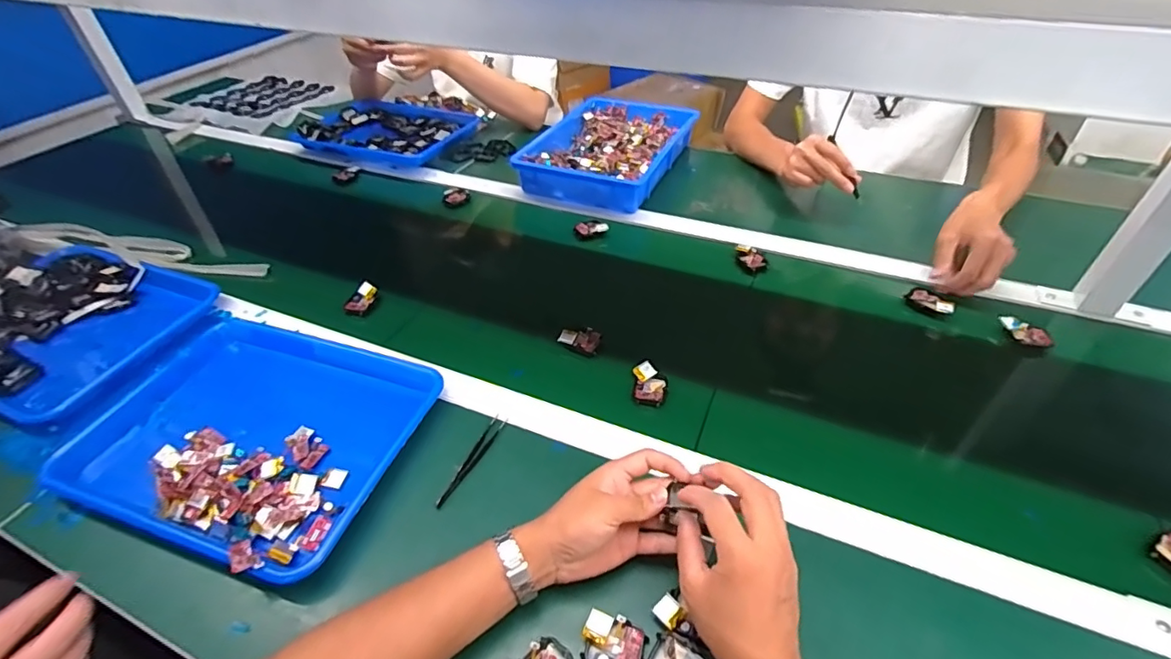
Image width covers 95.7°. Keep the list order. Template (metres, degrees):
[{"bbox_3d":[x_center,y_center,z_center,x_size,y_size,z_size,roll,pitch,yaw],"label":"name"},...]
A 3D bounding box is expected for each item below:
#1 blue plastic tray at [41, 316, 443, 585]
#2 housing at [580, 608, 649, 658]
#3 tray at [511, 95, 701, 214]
[{"bbox_3d":[-0.363,0.109,0.585,0.360,0.049,0.257,13,45,16],"label":"blue plastic tray"},{"bbox_3d":[0.022,0.243,0.411,0.047,0.006,0.039,7,44,10],"label":"housing"},{"bbox_3d":[0.049,-0.349,1.027,0.252,0.058,0.358,18,46,20],"label":"tray"}]

